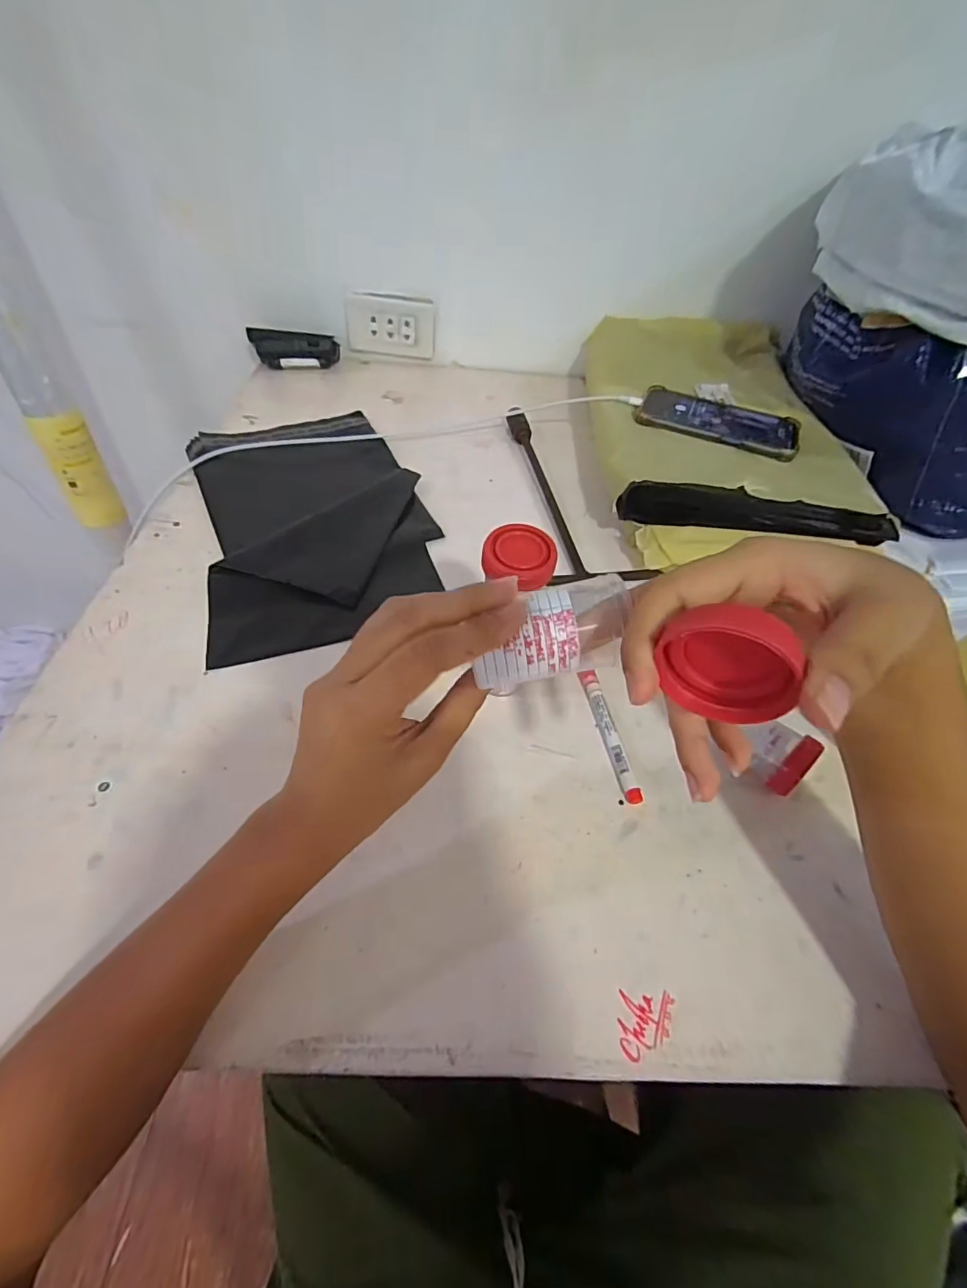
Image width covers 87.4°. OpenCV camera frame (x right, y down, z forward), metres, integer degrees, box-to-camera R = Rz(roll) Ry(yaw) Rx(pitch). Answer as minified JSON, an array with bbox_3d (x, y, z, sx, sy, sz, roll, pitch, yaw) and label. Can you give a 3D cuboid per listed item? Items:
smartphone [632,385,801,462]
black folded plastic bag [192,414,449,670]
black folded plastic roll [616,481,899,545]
[{"bbox_3d":[0.255,-0.247,0.551,0.166,0.007,0.090,22,53,13],"label":"smartphone"},{"bbox_3d":[-0.167,-0.135,0.496,0.209,0.028,0.333,-15,54,-16],"label":"black folded plastic bag"},{"bbox_3d":[0.256,-0.119,0.472,0.256,0.035,0.028,7,51,1],"label":"black folded plastic roll"}]

